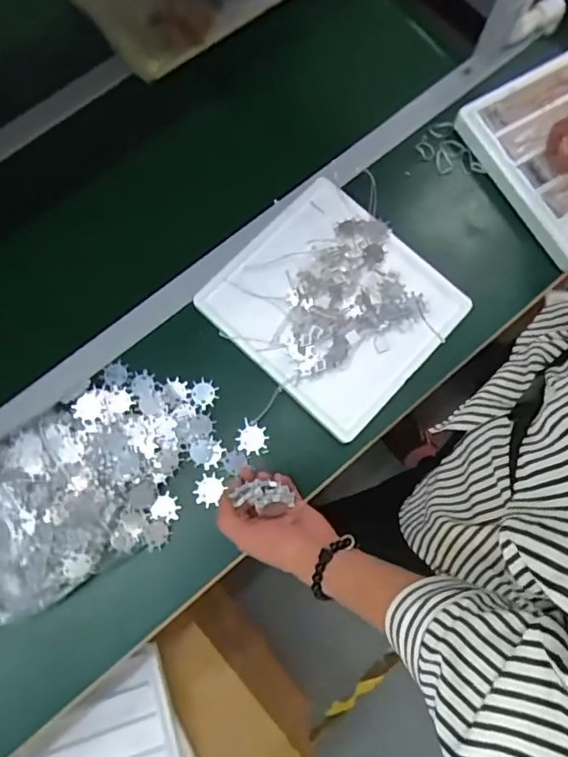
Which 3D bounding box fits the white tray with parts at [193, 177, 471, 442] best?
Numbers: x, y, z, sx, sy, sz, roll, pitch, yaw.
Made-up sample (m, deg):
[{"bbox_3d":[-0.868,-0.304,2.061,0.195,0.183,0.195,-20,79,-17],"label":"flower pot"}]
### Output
[{"bbox_3d":[0.064,-0.098,0.680,0.264,0.042,0.249,42,79,10],"label":"white tray with parts"}]

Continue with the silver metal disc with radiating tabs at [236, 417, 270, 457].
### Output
[{"bbox_3d":[-0.039,0.074,0.657,0.039,0.004,0.040,20,77,5],"label":"silver metal disc with radiating tabs"}]

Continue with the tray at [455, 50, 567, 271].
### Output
[{"bbox_3d":[0.420,-0.322,0.743,0.248,0.049,0.270,-29,78,-7],"label":"tray"}]

